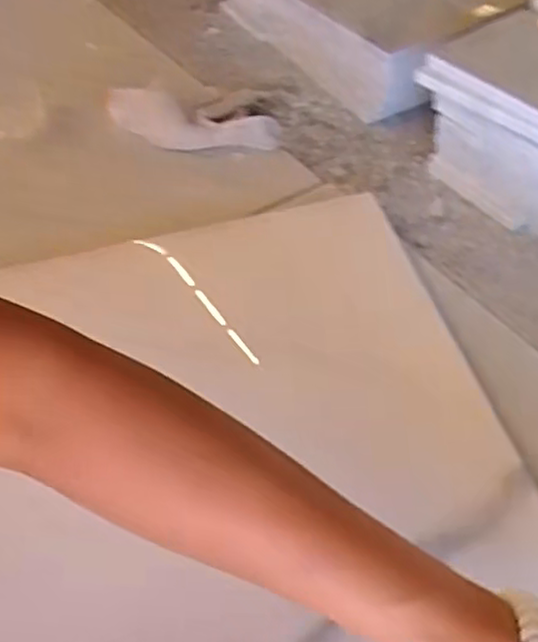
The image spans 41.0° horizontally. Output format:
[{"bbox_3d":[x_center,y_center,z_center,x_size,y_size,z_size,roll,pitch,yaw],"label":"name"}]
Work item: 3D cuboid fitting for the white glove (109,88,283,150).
[{"bbox_3d":[-0.074,-0.187,0.675,0.165,0.032,0.045,17,49,18],"label":"white glove"}]

